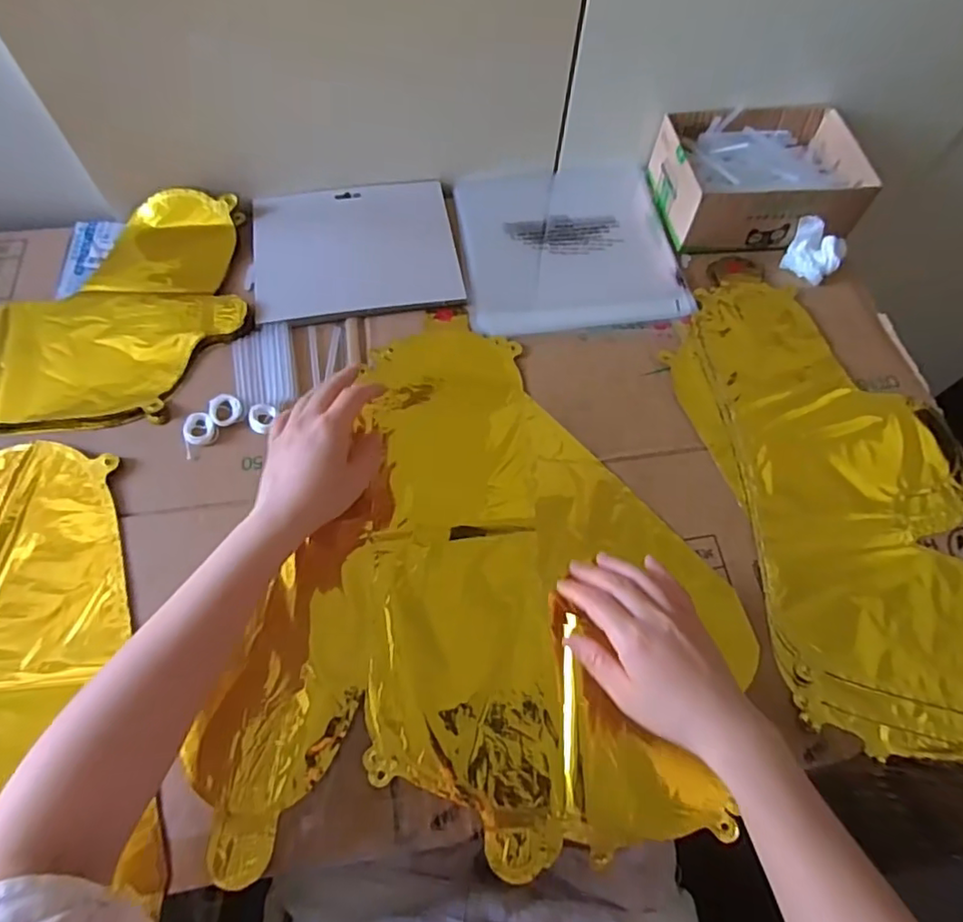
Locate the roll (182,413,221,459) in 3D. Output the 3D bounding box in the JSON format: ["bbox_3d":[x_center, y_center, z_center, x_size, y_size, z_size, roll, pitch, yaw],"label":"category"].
[{"bbox_3d":[-0.228,-0.023,0.486,0.027,0.005,0.037,-13,66,-9],"label":"roll"}]

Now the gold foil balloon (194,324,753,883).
[{"bbox_3d":[0.024,0.099,0.453,0.343,0.013,0.411,17,65,5],"label":"gold foil balloon"}]

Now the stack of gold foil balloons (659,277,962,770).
[{"bbox_3d":[0.312,0.022,0.500,0.227,0.008,0.429,-10,66,-7],"label":"stack of gold foil balloons"}]

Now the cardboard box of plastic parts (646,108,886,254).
[{"bbox_3d":[0.277,-0.286,0.601,0.188,0.062,0.143,-5,65,-5],"label":"cardboard box of plastic parts"}]

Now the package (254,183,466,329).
[{"bbox_3d":[-0.122,-0.207,0.581,0.190,0.008,0.161,-10,66,-7],"label":"package"}]

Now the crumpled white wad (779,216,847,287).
[{"bbox_3d":[0.326,-0.206,0.584,0.052,0.034,0.040,32,67,12],"label":"crumpled white wad"}]

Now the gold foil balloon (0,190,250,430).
[{"bbox_3d":[-0.412,-0.134,0.524,0.384,0.011,0.233,-4,65,-5],"label":"gold foil balloon"}]

